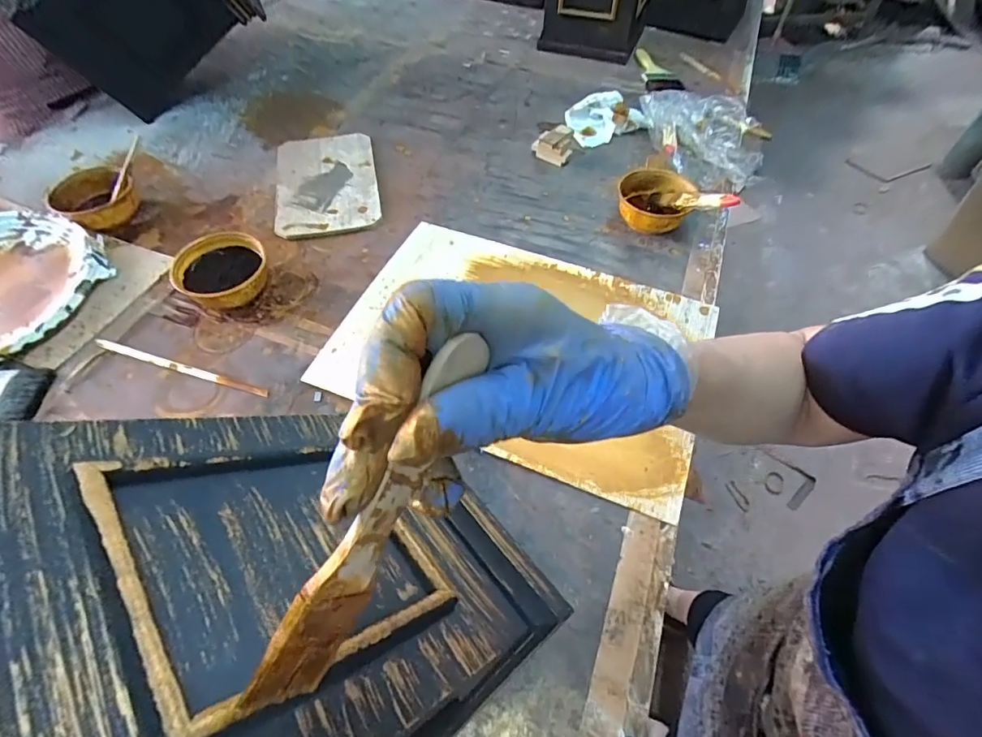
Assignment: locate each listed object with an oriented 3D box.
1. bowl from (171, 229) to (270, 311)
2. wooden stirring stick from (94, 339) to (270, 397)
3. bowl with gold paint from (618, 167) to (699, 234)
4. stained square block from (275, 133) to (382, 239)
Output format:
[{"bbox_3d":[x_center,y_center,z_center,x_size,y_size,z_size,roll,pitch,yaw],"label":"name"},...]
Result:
[{"bbox_3d":[-0.358,-0.127,0.646,0.110,0.057,0.101,1,55,-1],"label":"bowl"},{"bbox_3d":[-0.380,-0.001,0.589,0.239,0.009,0.012,15,56,9],"label":"wooden stirring stick"},{"bbox_3d":[0.249,-0.255,0.744,0.113,0.059,0.124,18,56,11],"label":"bowl with gold paint"},{"bbox_3d":[-0.272,-0.312,0.795,0.159,0.016,0.255,-10,56,-8],"label":"stained square block"}]

